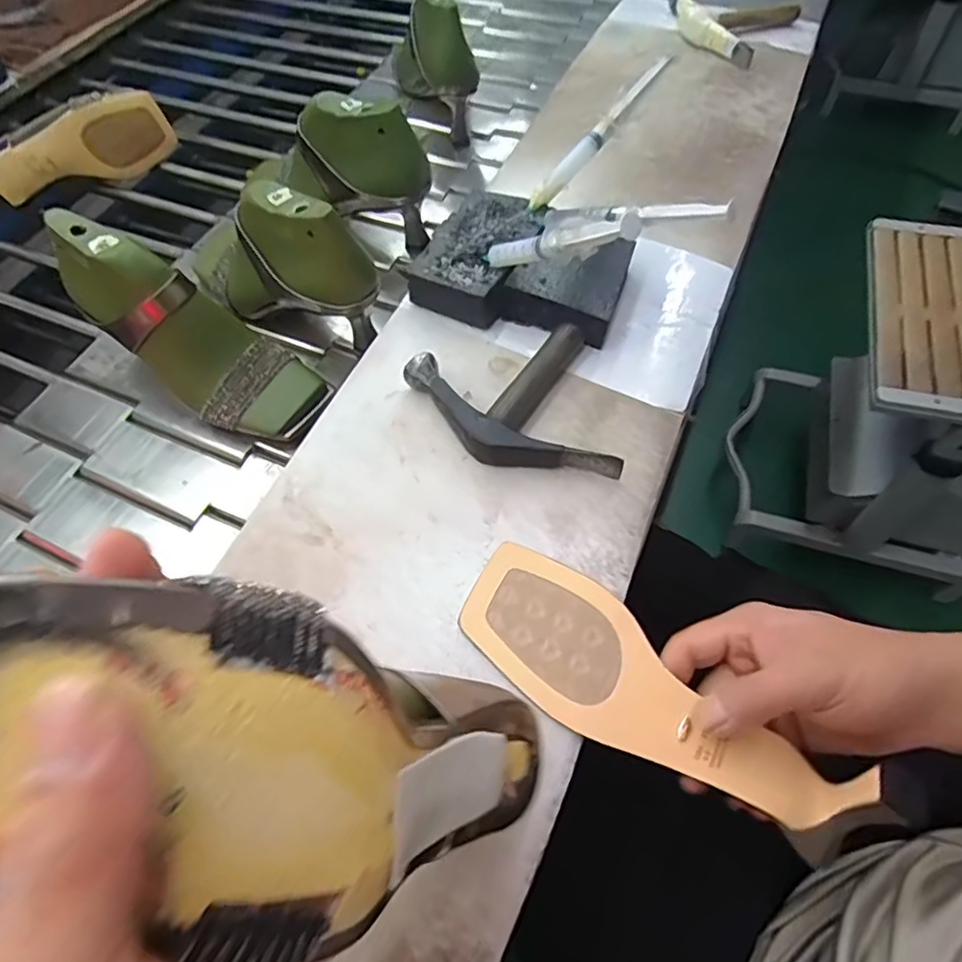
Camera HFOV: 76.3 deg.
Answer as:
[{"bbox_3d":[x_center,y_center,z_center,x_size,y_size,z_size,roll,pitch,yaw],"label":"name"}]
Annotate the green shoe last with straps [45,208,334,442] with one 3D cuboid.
[{"bbox_3d":[-0.240,-0.118,0.498,0.233,0.073,0.074,38,62,-14],"label":"green shoe last with straps"}]

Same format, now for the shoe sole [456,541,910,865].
[{"bbox_3d":[0.093,0.119,0.343,0.232,0.012,0.076,30,64,22],"label":"shoe sole"}]

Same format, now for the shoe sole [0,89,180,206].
[{"bbox_3d":[-0.475,-0.371,0.702,0.239,0.093,0.052,-31,61,-15],"label":"shoe sole"}]

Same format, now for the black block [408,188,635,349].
[{"bbox_3d":[0.036,-0.181,0.510,0.167,0.039,0.128,15,60,13],"label":"black block"}]

